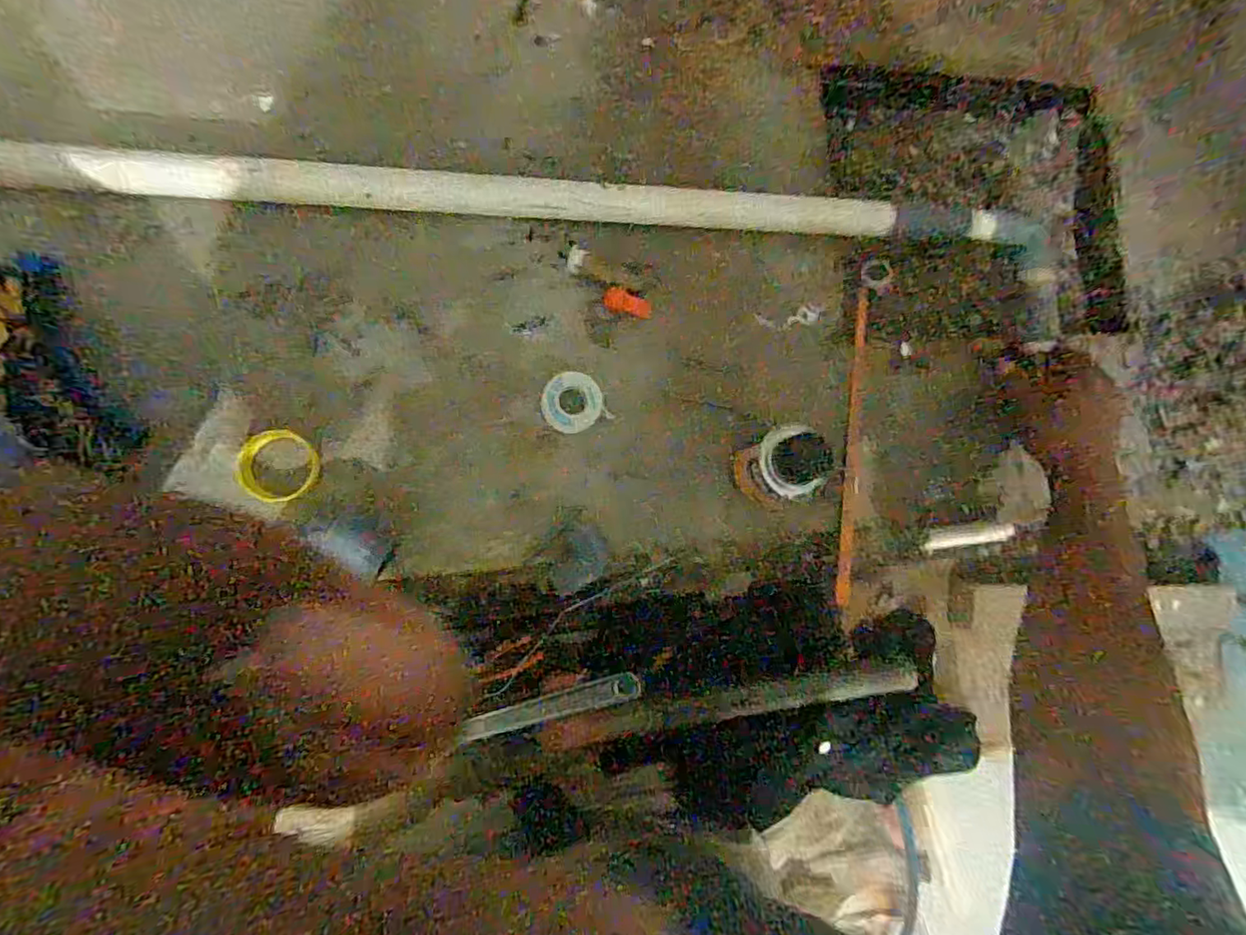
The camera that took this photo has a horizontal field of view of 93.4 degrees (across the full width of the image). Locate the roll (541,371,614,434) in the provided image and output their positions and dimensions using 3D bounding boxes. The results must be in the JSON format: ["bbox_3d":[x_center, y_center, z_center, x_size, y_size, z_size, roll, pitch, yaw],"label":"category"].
[{"bbox_3d":[-0.045,-0.058,0.531,0.055,0.021,0.052,1,85,-9],"label":"roll"}]

